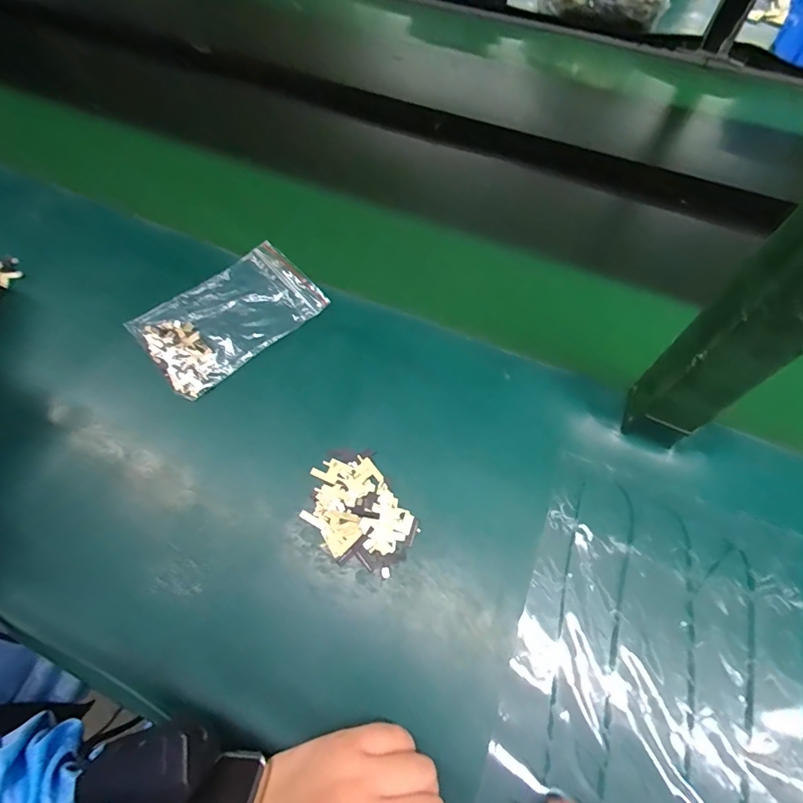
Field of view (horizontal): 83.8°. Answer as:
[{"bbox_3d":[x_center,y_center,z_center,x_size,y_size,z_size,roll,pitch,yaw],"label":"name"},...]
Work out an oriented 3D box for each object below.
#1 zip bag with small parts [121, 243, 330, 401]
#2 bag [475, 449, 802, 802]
[{"bbox_3d":[-0.154,-0.080,0.407,0.152,0.016,0.096,-40,70,-19],"label":"zip bag with small parts"},{"bbox_3d":[0.167,0.173,0.292,0.174,0.008,0.246,20,64,10],"label":"bag"}]

